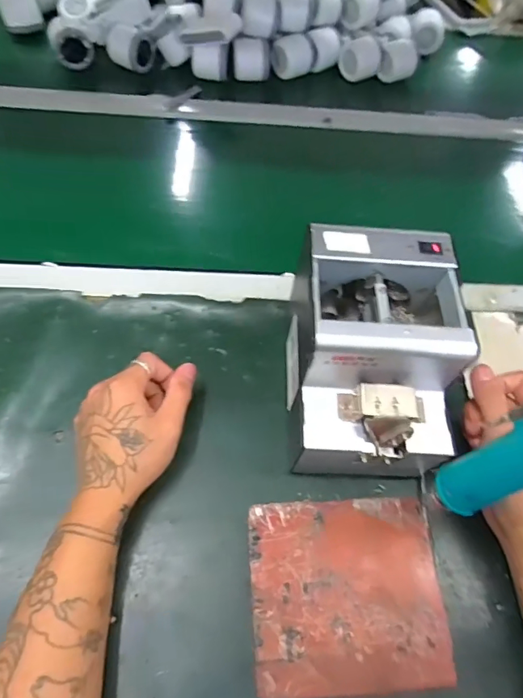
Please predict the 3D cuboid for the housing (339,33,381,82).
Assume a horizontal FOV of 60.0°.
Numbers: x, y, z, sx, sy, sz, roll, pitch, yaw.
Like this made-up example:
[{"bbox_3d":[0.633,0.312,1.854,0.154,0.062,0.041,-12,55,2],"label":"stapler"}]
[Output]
[{"bbox_3d":[0.167,-0.493,0.769,0.058,0.053,0.048,-13,61,-12],"label":"housing"}]

